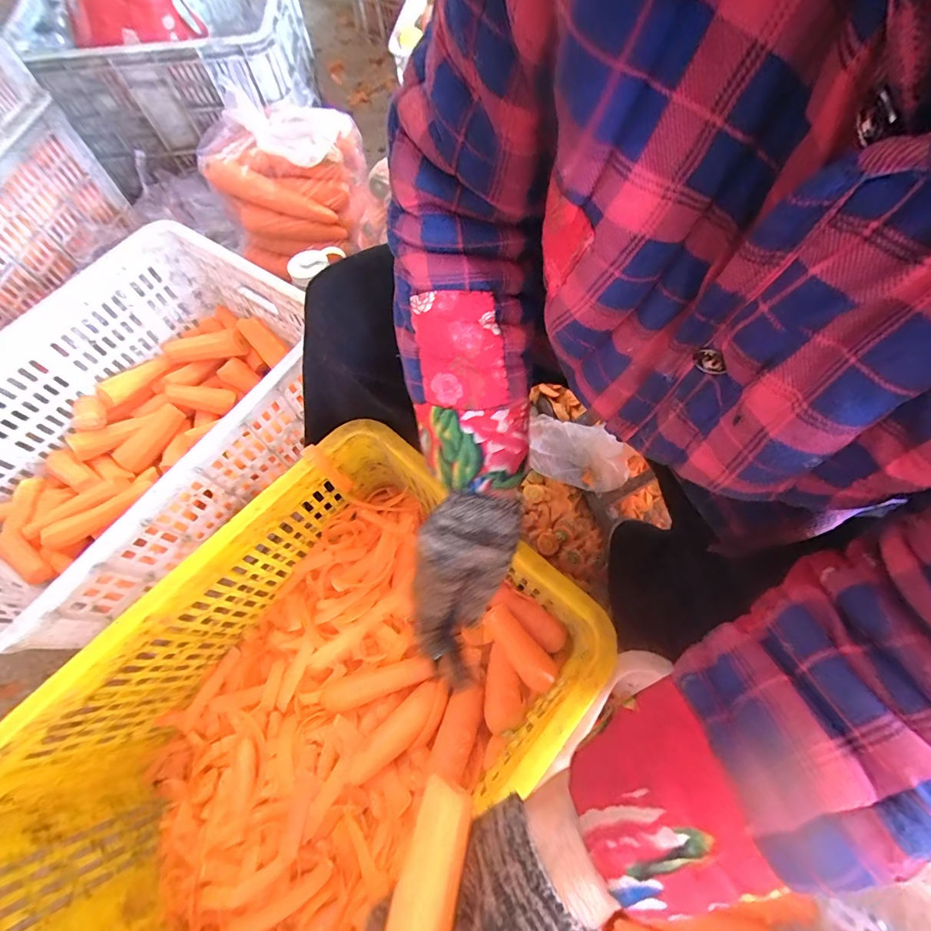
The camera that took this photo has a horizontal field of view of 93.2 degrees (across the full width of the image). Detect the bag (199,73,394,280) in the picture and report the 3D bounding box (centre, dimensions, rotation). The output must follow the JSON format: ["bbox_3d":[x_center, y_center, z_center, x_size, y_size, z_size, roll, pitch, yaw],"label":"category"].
[{"bbox_3d":[-0.294,-0.496,0.767,0.249,0.184,0.194,-11,66,-2],"label":"bag"}]

